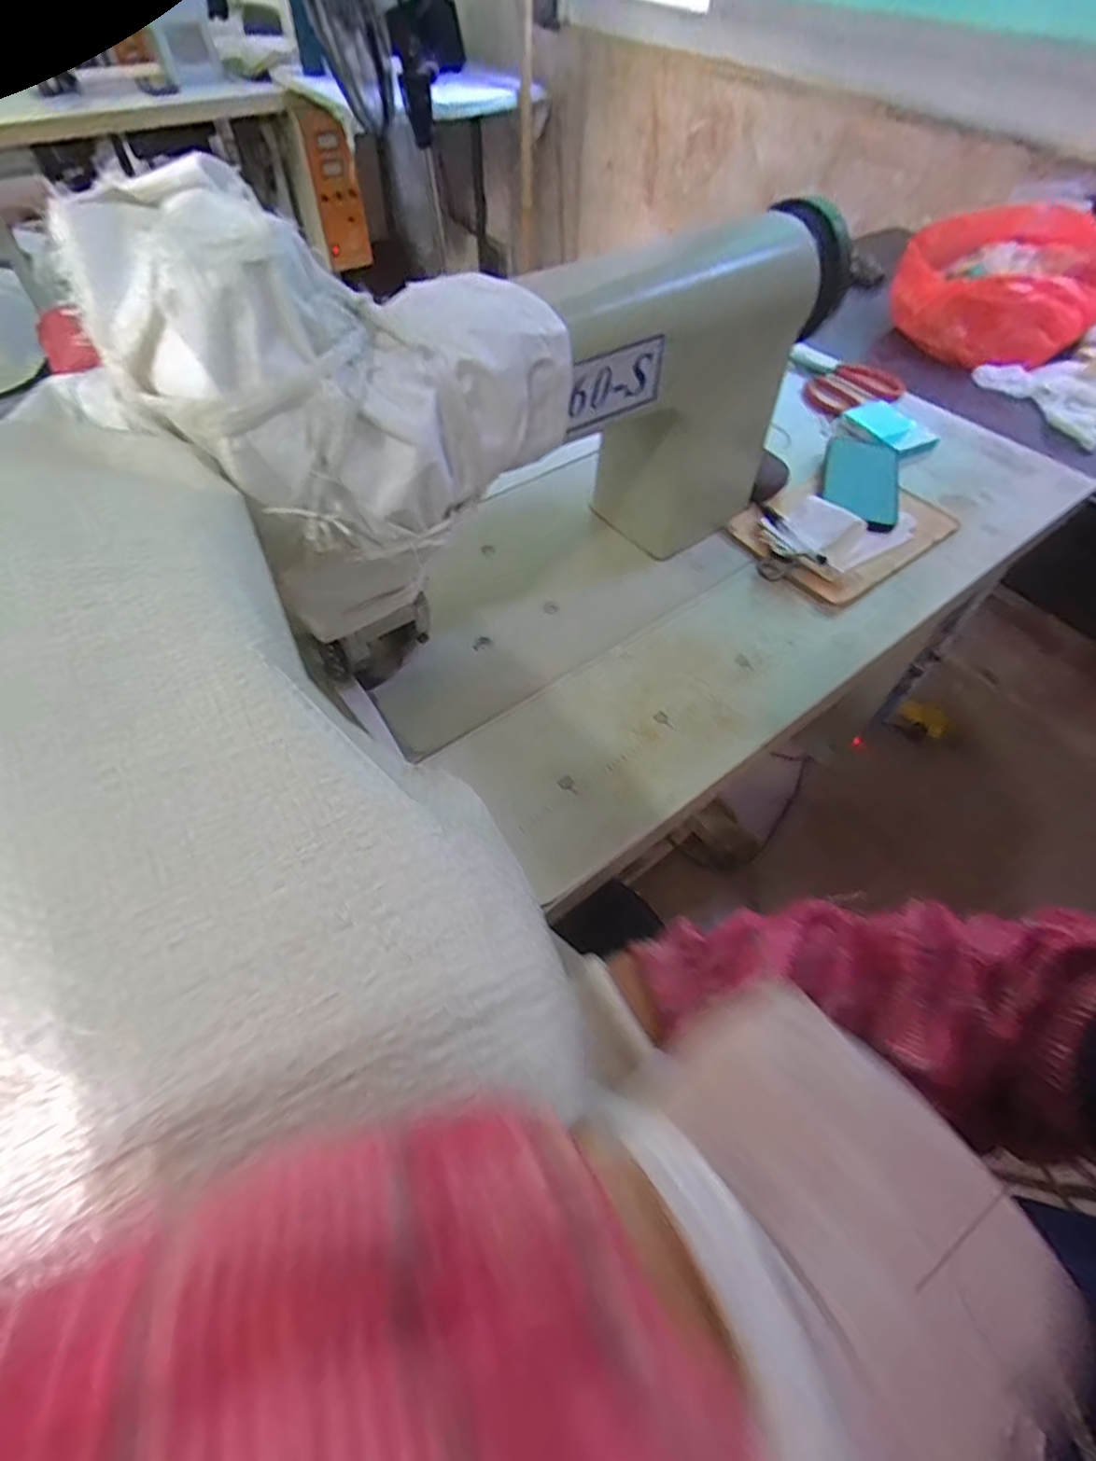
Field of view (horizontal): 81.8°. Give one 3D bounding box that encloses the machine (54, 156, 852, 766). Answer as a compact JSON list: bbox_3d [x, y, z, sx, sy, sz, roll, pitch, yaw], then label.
[{"bbox_3d":[0.006,-0.235,0.488,0.488,0.295,0.150,-37,64,-25],"label":"machine"}]

